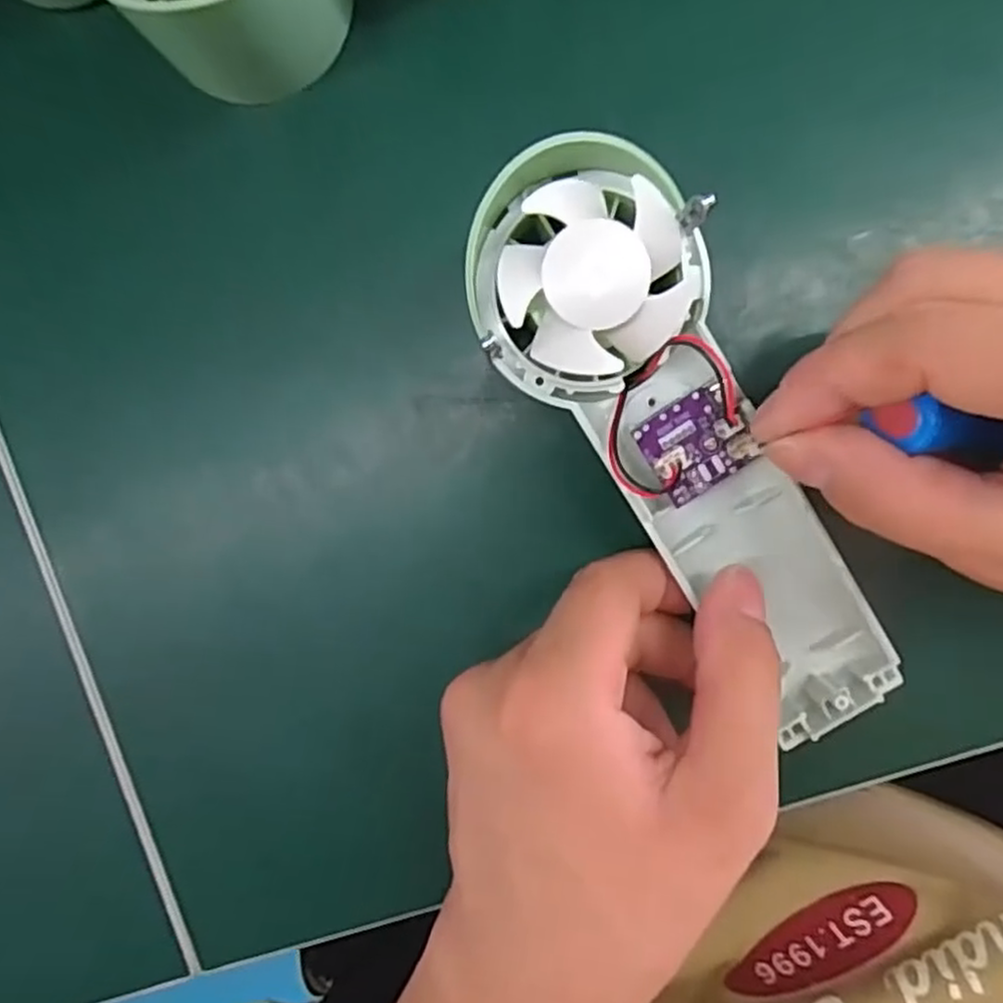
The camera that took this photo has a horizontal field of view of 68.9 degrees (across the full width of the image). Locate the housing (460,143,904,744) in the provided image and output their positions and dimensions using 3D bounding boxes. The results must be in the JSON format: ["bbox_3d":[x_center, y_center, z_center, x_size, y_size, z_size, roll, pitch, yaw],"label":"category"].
[{"bbox_3d":[0.053,-0.014,0.200,0.057,0.030,0.171,-35,105,4],"label":"housing"}]

